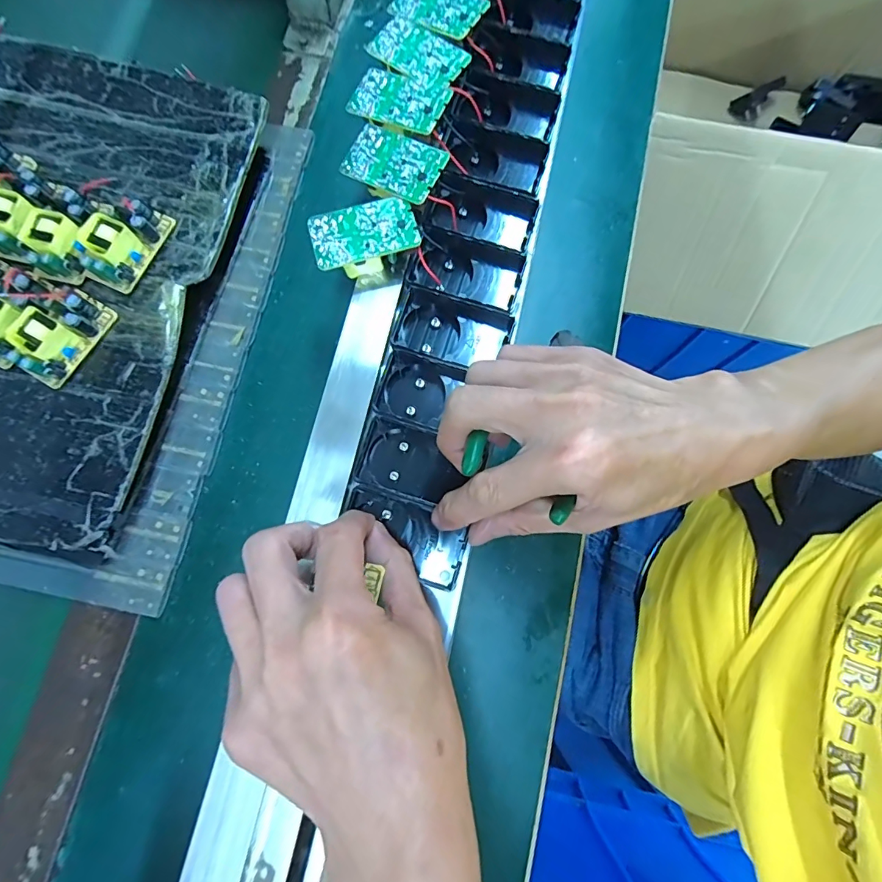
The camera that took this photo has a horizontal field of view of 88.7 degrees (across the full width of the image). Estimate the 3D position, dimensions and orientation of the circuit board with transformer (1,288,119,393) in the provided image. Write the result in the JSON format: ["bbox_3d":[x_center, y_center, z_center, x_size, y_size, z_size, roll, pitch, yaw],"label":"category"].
[{"bbox_3d":[-0.252,-0.071,0.296,0.031,0.025,0.062,32,80,5],"label":"circuit board with transformer"}]

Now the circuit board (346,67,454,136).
[{"bbox_3d":[-0.027,-0.223,0.295,0.061,0.011,0.039,26,79,5],"label":"circuit board"}]

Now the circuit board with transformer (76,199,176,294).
[{"bbox_3d":[-0.222,-0.140,0.311,0.038,0.023,0.064,25,79,4],"label":"circuit board with transformer"}]

